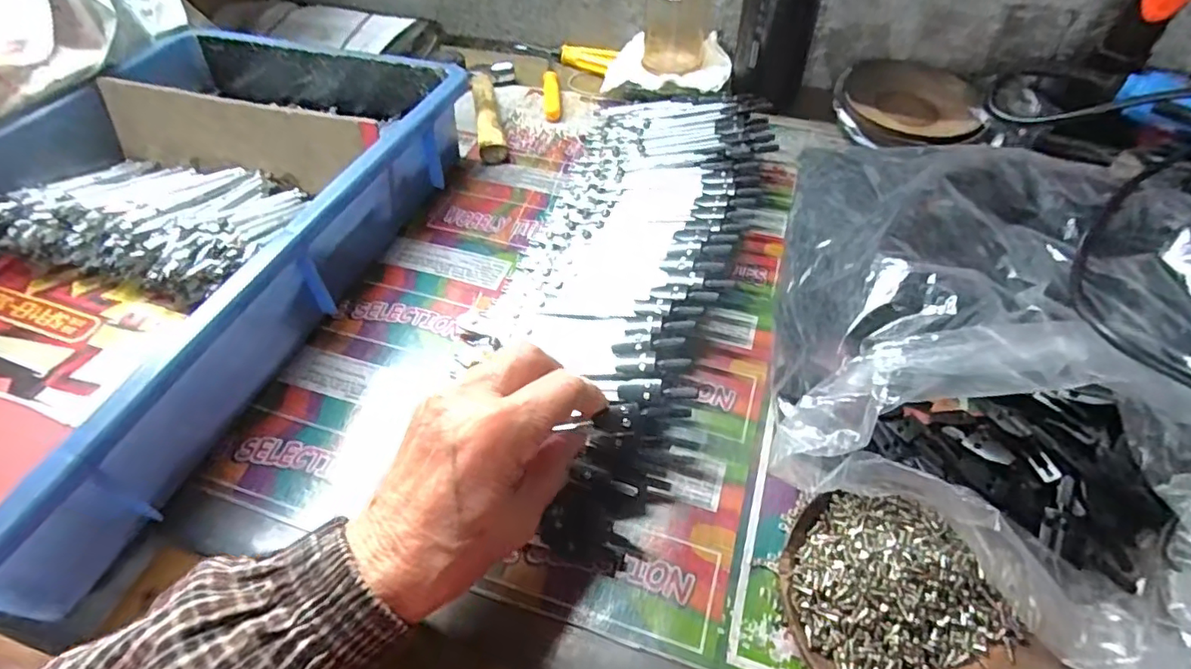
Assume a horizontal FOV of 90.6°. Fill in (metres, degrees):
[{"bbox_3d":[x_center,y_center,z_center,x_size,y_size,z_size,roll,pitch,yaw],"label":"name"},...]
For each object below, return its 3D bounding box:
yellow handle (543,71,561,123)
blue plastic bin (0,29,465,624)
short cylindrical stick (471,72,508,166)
[{"bbox_3d":[-0.041,-0.229,0.566,0.015,0.013,0.070,-5,49,-2],"label":"yellow handle"},{"bbox_3d":[-0.293,-0.065,0.395,0.283,0.081,0.409,15,51,15],"label":"blue plastic bin"},{"bbox_3d":[-0.100,-0.205,0.550,0.023,0.019,0.137,-9,49,-6],"label":"short cylindrical stick"}]

